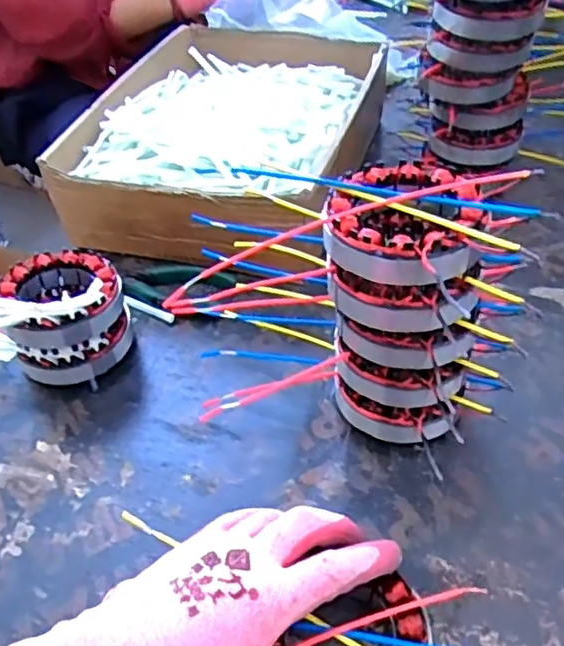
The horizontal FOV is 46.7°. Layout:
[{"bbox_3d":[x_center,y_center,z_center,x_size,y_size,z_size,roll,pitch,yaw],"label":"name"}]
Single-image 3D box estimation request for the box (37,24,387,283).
[{"bbox_3d":[-0.040,-0.191,0.643,0.225,0.090,0.335,12,45,18],"label":"box"}]

